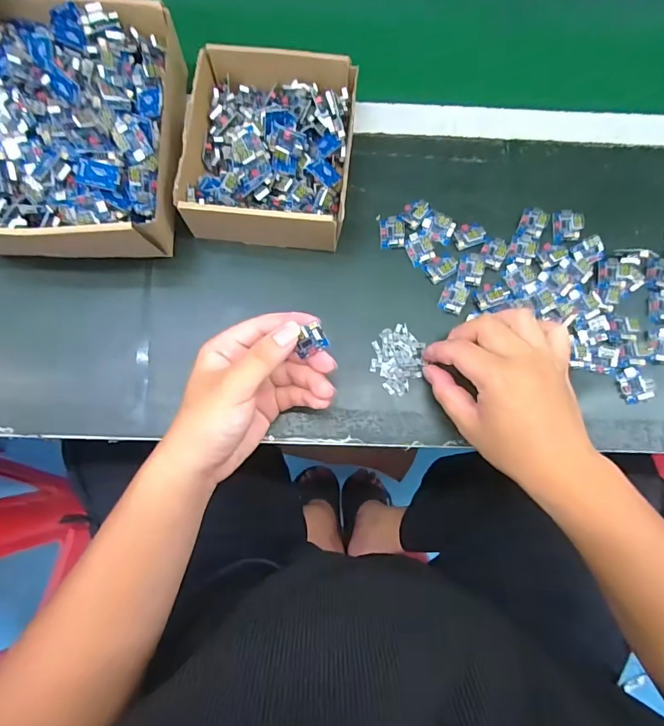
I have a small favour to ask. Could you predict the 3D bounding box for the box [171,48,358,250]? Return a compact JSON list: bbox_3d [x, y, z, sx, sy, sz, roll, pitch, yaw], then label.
[{"bbox_3d":[-0.054,-0.196,0.405,0.140,0.056,0.177,6,77,0],"label":"box"}]

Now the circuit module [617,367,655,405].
[{"bbox_3d":[0.266,0.019,0.387,0.027,0.006,0.030,-11,78,-4],"label":"circuit module"}]

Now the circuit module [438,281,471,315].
[{"bbox_3d":[0.110,-0.059,0.401,0.022,0.011,0.025,25,78,4],"label":"circuit module"}]

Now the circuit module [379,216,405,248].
[{"bbox_3d":[0.056,-0.124,0.414,0.022,0.005,0.031,1,77,-1],"label":"circuit module"}]

